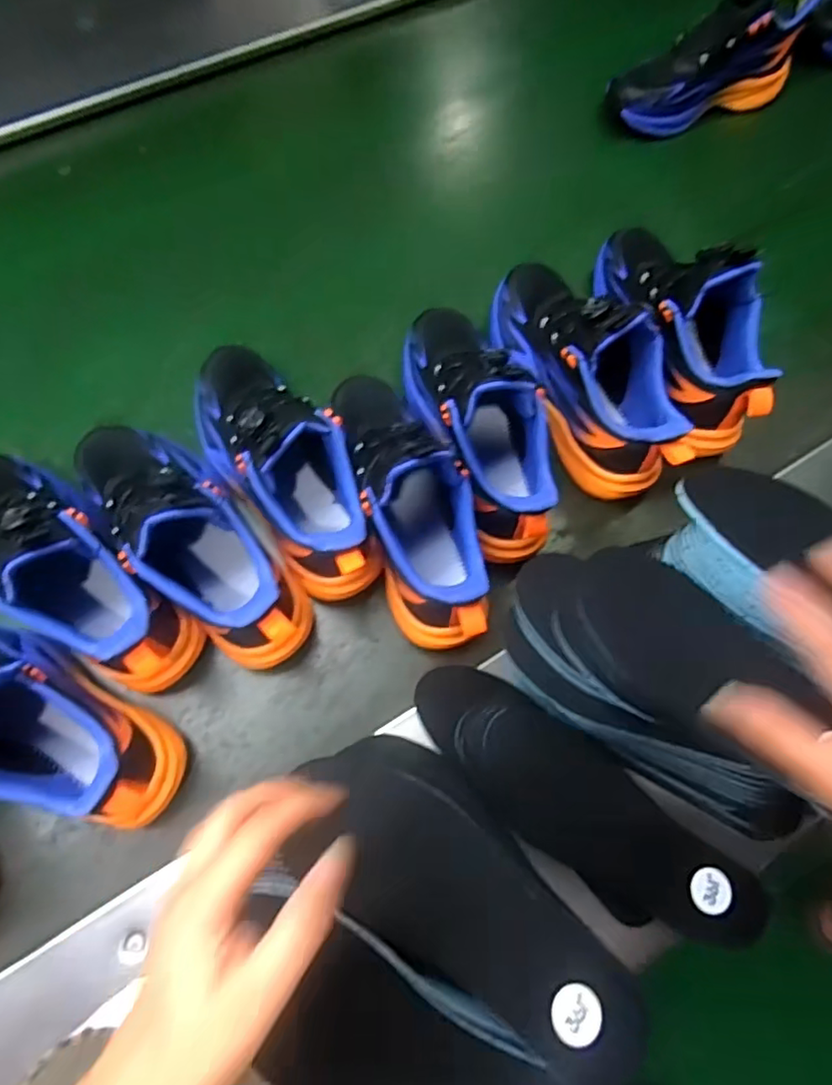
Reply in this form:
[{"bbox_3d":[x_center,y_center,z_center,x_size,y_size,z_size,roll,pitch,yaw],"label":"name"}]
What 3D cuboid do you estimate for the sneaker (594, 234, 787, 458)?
[{"bbox_3d":[0.259,-0.220,0.571,0.090,0.142,0.261,-8,73,-8],"label":"sneaker"}]

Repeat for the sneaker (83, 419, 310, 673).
[{"bbox_3d":[-0.183,-0.015,0.459,0.094,0.113,0.254,-38,79,-15],"label":"sneaker"}]

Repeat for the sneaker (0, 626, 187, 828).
[{"bbox_3d":[-0.277,0.113,0.404,0.230,0.131,0.095,16,71,0],"label":"sneaker"}]

